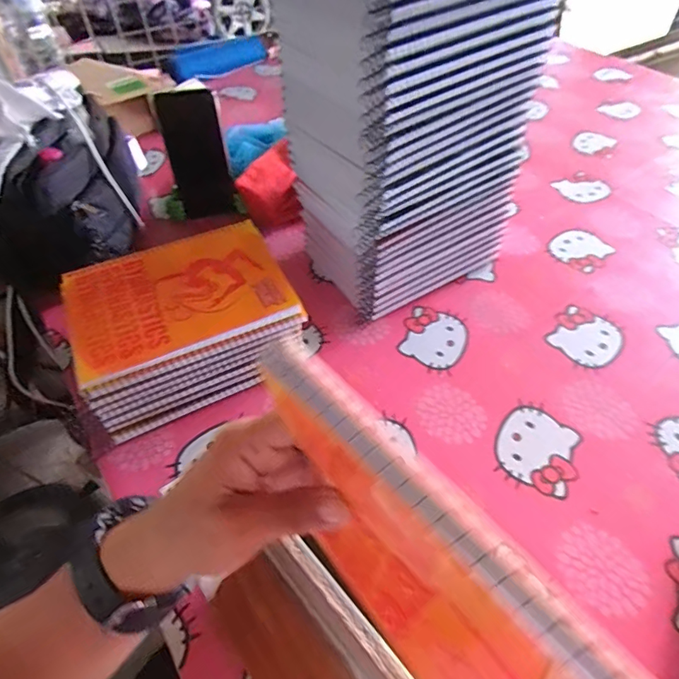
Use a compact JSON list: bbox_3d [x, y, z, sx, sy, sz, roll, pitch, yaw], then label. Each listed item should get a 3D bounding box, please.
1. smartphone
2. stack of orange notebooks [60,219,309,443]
[{"bbox_3d":[-0.183,-0.237,0.614,0.072,0.163,0.014,-12,52,-10],"label":"smartphone"},{"bbox_3d":[-0.154,-0.014,0.477,0.200,0.090,0.169,-21,54,-16],"label":"stack of orange notebooks"}]

